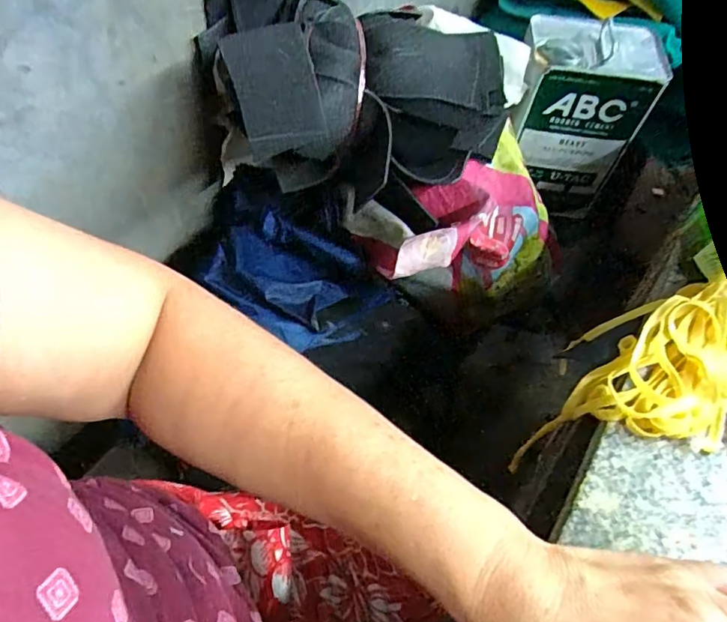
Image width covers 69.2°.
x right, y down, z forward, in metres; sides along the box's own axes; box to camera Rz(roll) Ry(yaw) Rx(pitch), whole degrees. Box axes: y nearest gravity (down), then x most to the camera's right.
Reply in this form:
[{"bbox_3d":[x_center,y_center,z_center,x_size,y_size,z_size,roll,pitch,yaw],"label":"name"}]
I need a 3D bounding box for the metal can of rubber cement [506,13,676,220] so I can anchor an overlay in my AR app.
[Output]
[{"bbox_3d":[0.262,-0.242,0.696,0.157,0.224,0.125,8,59,1],"label":"metal can of rubber cement"}]

